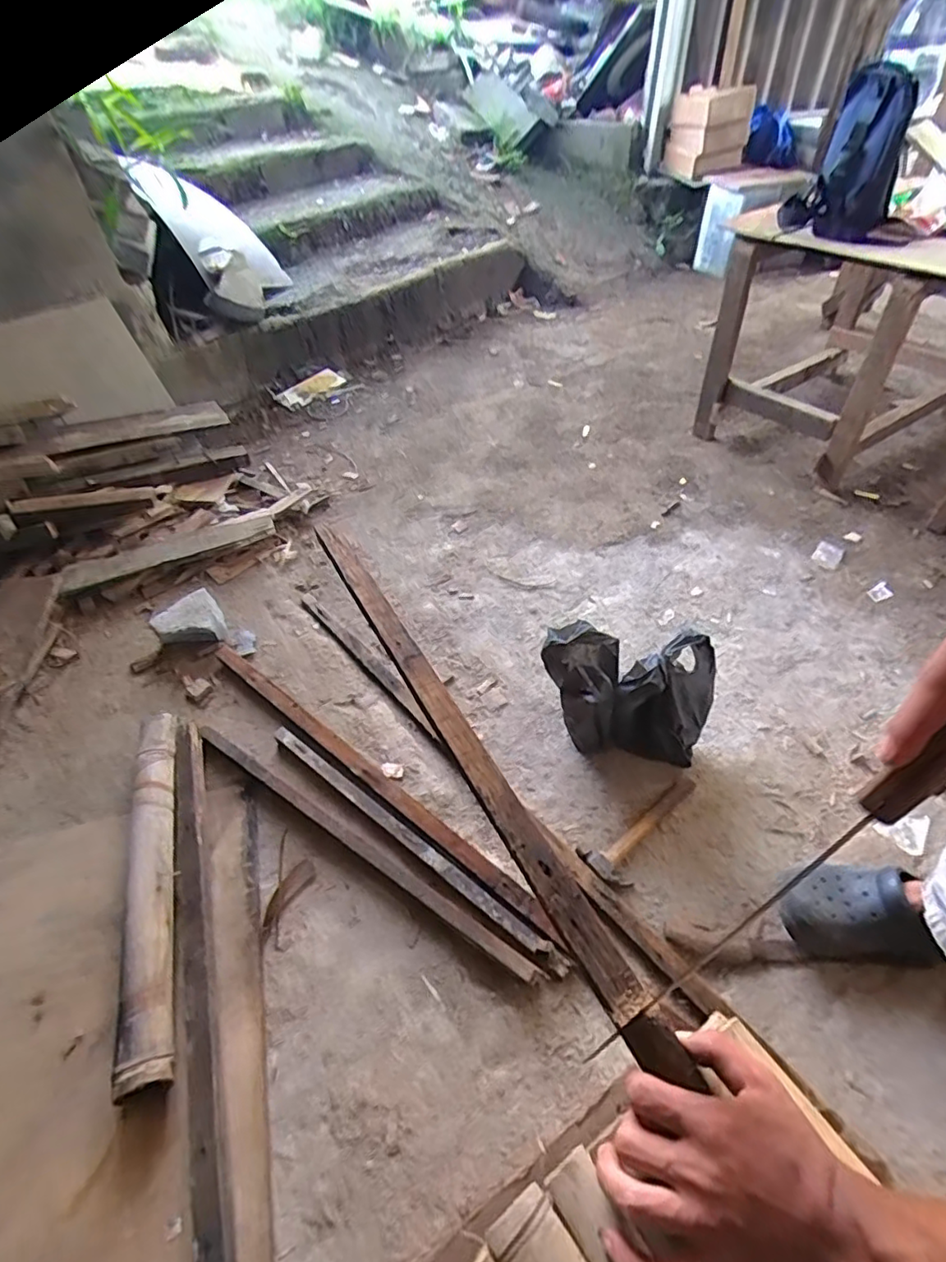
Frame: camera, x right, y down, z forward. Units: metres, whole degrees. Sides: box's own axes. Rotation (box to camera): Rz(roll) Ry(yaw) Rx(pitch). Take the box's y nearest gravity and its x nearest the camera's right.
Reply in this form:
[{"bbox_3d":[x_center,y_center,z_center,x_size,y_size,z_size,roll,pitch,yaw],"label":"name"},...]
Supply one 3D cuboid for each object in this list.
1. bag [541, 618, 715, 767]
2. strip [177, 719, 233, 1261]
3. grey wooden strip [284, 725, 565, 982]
[{"bbox_3d":[0.271,0.111,1.022,0.286,0.227,0.125,1,47,5],"label":"bag"},{"bbox_3d":[-0.378,0.426,0.807,0.046,0.039,0.735,-14,47,-14],"label":"strip"},{"bbox_3d":[-0.110,0.317,0.923,0.598,0.030,0.036,31,54,24],"label":"grey wooden strip"}]

